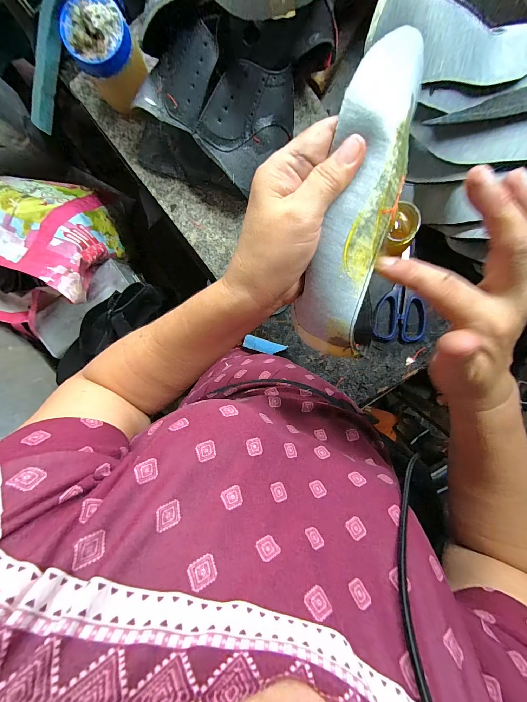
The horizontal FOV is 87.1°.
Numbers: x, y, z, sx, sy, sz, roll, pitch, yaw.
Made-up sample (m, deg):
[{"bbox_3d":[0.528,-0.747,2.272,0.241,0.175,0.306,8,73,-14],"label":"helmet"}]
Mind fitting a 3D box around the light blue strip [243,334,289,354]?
[{"bbox_3d":[0.002,-0.007,0.440,0.067,0.009,0.021,17,98,-1],"label":"light blue strip"}]

